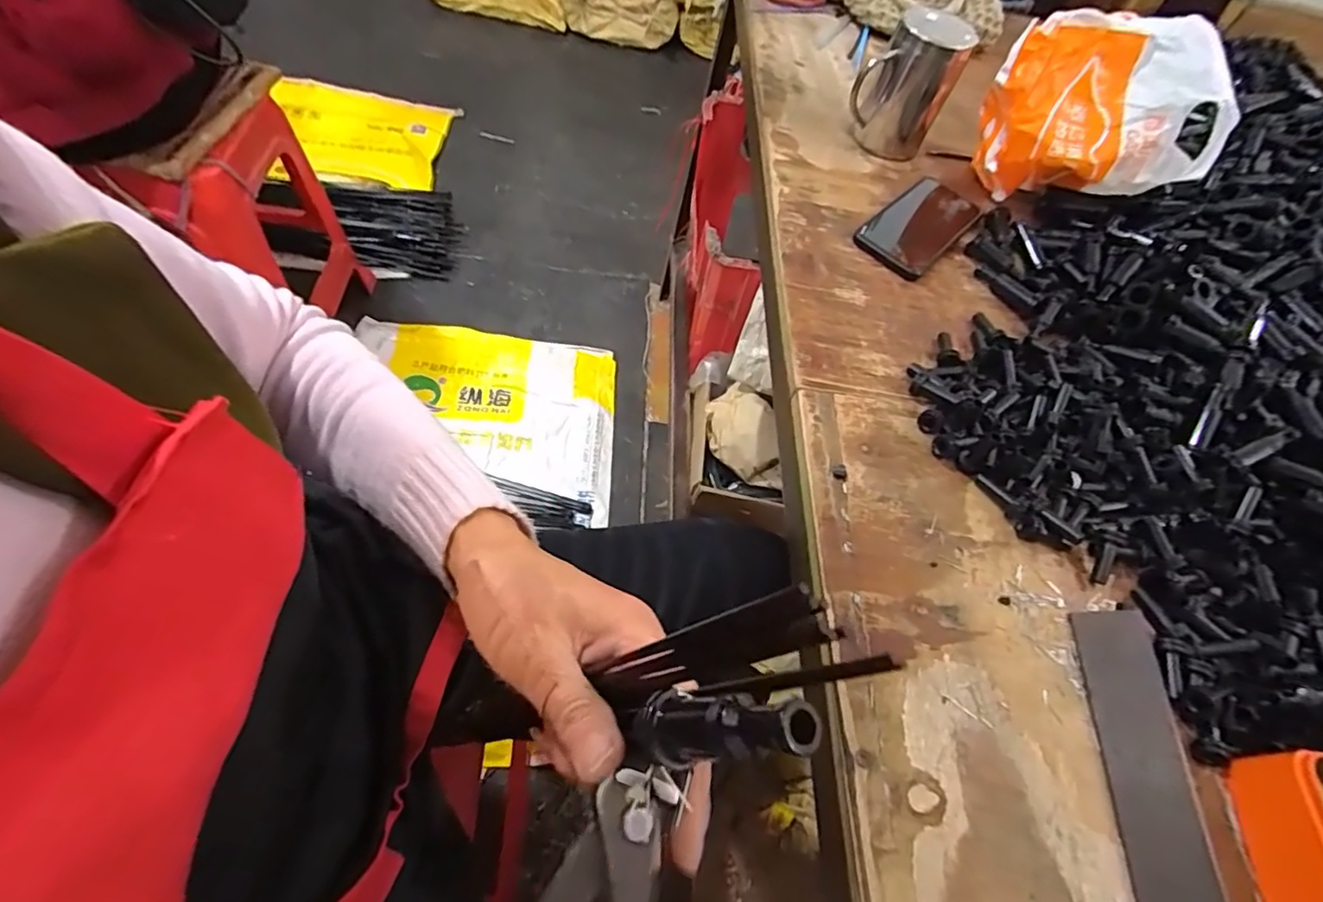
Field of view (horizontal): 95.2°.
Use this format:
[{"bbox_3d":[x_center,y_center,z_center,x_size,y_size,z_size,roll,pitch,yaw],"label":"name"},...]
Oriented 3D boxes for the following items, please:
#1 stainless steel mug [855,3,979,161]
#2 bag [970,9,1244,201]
[{"bbox_3d":[0.260,-0.386,0.638,0.081,0.121,0.097,36,59,11],"label":"stainless steel mug"},{"bbox_3d":[0.418,-0.320,0.603,0.203,0.167,0.107,10,57,-5],"label":"bag"}]

